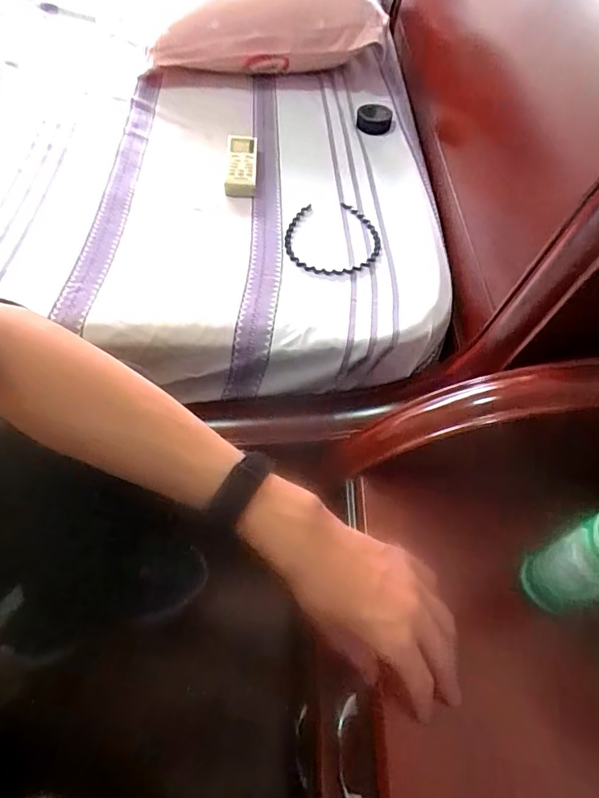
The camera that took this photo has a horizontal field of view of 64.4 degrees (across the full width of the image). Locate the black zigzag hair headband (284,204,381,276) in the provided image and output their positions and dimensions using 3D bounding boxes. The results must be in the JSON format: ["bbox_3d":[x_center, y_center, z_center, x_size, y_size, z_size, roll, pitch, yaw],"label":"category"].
[{"bbox_3d":[0.044,-0.210,0.623,0.122,0.015,0.146,5,56,-2],"label":"black zigzag hair headband"}]

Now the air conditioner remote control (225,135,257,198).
[{"bbox_3d":[-0.084,-0.339,0.689,0.043,0.019,0.130,0,56,-5],"label":"air conditioner remote control"}]

